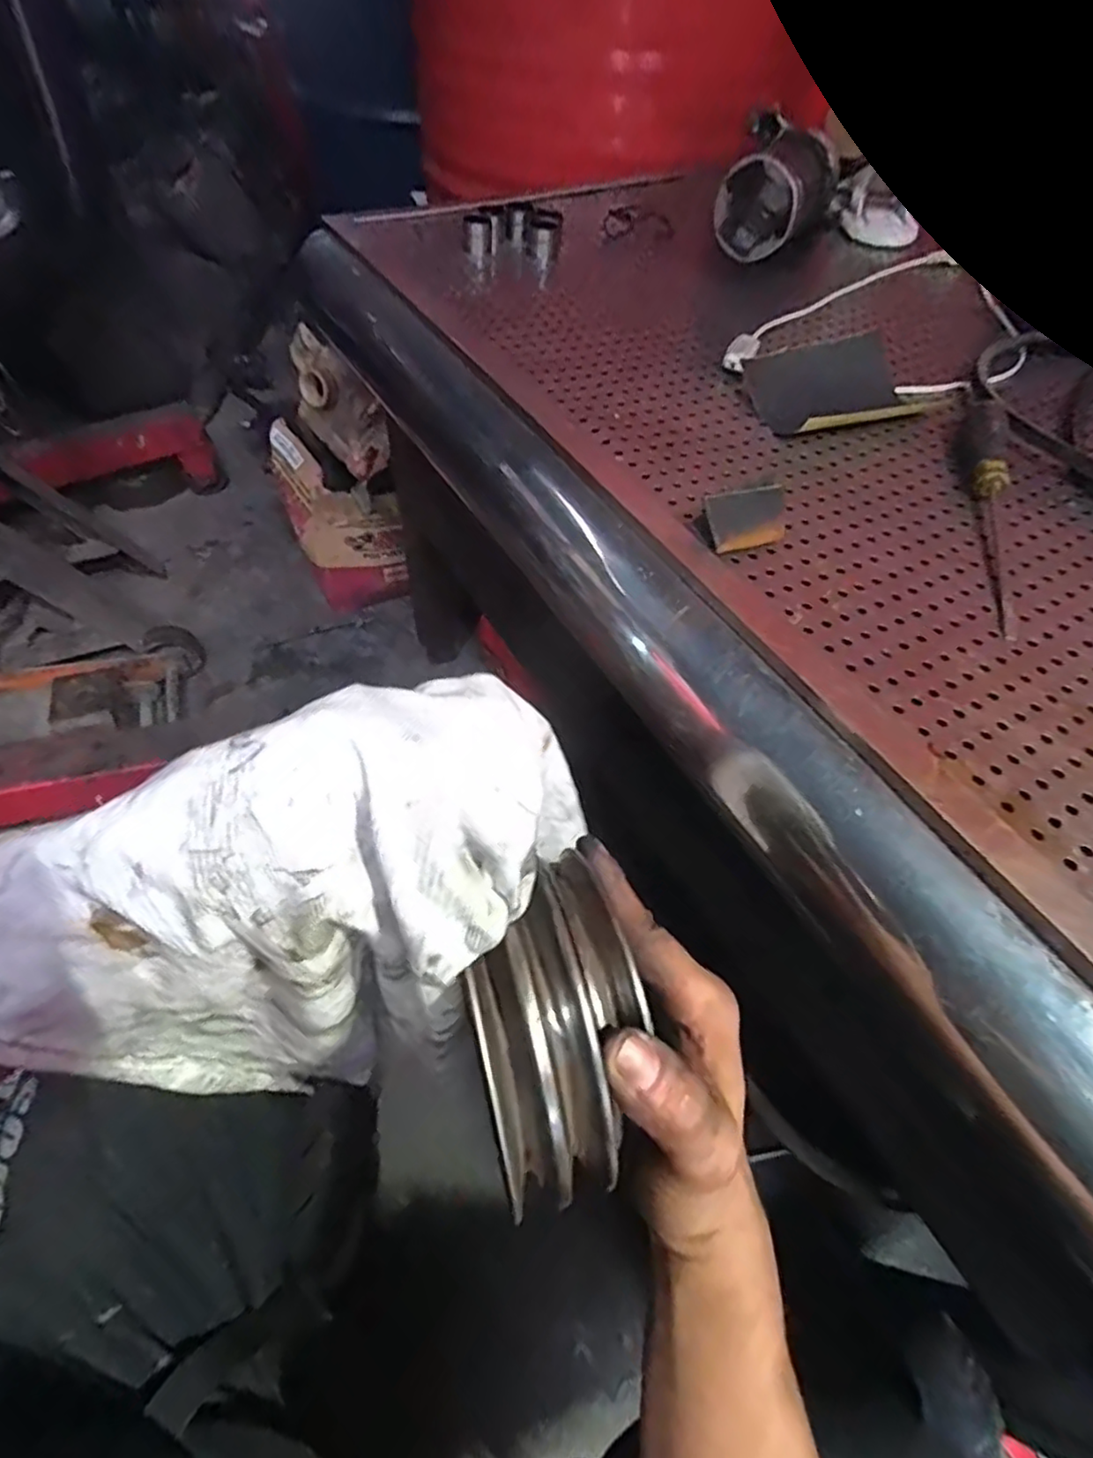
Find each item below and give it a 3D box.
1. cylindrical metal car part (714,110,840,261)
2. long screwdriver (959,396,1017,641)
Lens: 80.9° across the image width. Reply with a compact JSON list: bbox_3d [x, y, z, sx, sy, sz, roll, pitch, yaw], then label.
[{"bbox_3d":[0.238,-0.552,0.659,0.097,0.082,0.131,23,56,14],"label":"cylindrical metal car part"},{"bbox_3d":[0.317,-0.163,0.453,0.023,0.025,0.263,13,54,7],"label":"long screwdriver"}]

